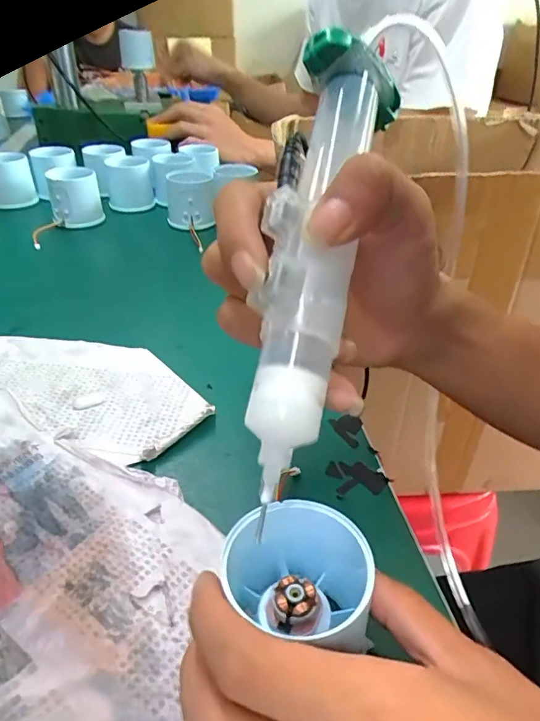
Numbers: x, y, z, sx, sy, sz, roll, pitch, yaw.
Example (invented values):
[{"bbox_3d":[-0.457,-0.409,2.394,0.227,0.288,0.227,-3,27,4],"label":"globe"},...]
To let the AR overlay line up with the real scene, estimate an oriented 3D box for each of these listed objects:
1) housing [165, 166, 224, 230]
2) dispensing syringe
[{"bbox_3d":[-0.089,-0.182,0.548,0.056,0.056,0.055,-3,36,-10],"label":"housing"},{"bbox_3d":[0.018,-0.043,0.178,0.036,0.026,0.185,9,70,6],"label":"dispensing syringe"}]

